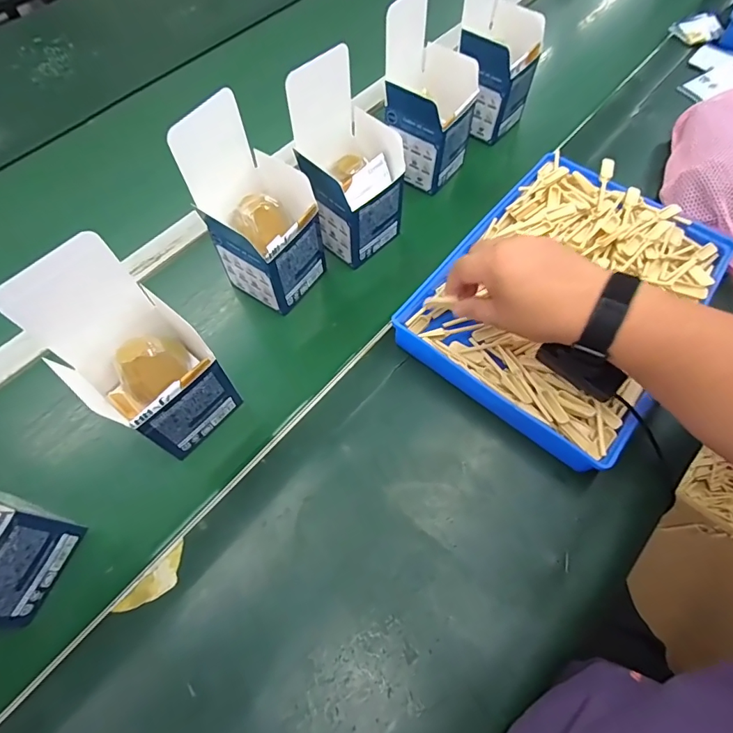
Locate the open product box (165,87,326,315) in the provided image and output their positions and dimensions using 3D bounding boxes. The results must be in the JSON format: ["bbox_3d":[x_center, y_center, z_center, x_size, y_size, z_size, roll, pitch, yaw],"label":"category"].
[{"bbox_3d":[-0.105,-0.146,0.438,0.095,0.183,0.093,31,68,14],"label":"open product box"}]

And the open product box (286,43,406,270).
[{"bbox_3d":[-0.018,-0.205,0.468,0.097,0.181,0.098,41,70,18],"label":"open product box"}]

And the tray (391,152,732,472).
[{"bbox_3d":[0.209,-0.083,0.456,0.231,0.046,0.327,37,69,16],"label":"tray"}]

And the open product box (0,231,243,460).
[{"bbox_3d":[-0.182,-0.005,0.360,0.094,0.176,0.097,39,70,17],"label":"open product box"}]

